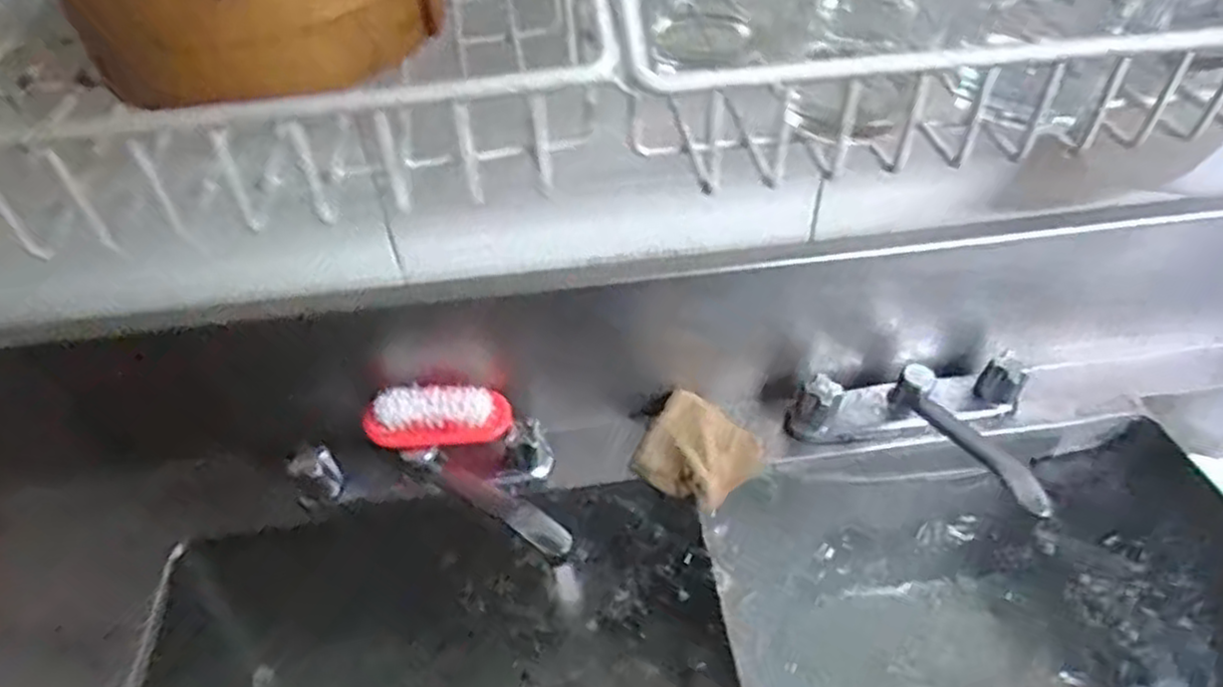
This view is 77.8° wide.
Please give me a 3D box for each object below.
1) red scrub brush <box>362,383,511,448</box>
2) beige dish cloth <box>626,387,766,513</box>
[{"bbox_3d":[-0.168,0.074,0.738,0.139,0.064,0.046,-6,44,-4],"label":"red scrub brush"},{"bbox_3d":[0.091,0.108,0.783,0.106,0.043,0.109,28,51,28],"label":"beige dish cloth"}]

